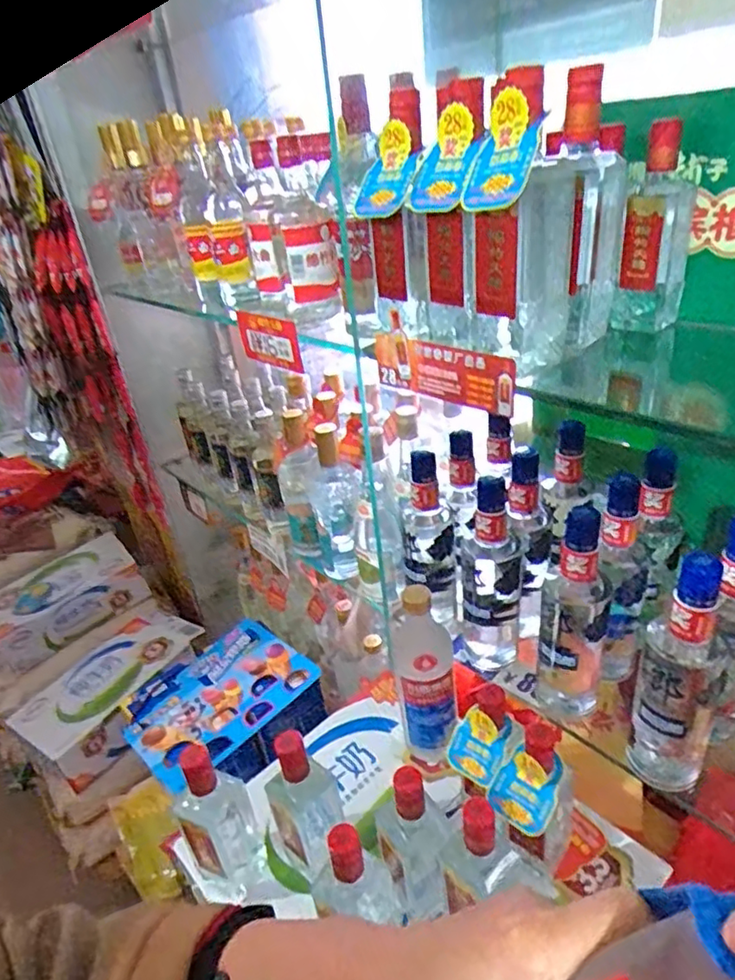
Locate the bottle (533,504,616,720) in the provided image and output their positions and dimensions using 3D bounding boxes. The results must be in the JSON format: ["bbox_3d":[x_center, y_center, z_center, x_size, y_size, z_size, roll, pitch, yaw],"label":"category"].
[{"bbox_3d":[0.224,0.128,0.656,0.071,0.253,0.081,7,33,22],"label":"bottle"}]

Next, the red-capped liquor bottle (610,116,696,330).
[{"bbox_3d":[0.285,-0.251,0.599,0.061,0.182,0.055,9,34,24],"label":"red-capped liquor bottle"}]

